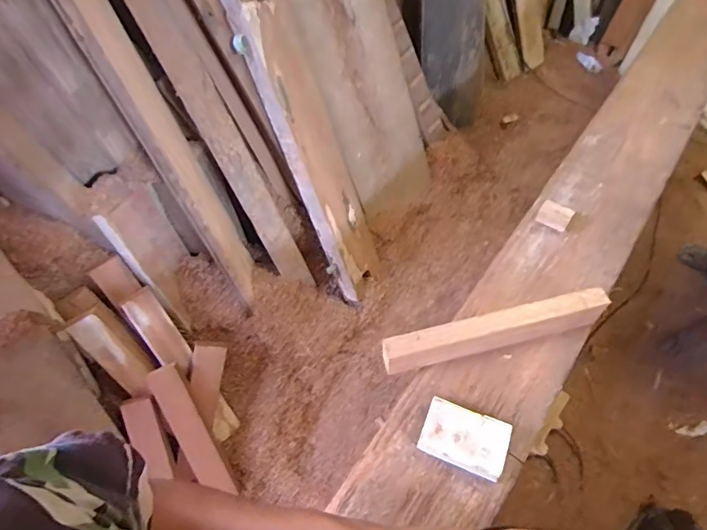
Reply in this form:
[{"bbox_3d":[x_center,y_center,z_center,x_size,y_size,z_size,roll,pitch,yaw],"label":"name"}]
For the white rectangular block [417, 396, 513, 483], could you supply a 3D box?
[{"bbox_3d":[0.164,0.260,0.719,0.120,0.042,0.083,21,58,12],"label":"white rectangular block"}]

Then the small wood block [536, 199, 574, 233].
[{"bbox_3d":[0.399,-0.098,0.954,0.059,0.033,0.038,32,61,18],"label":"small wood block"}]

